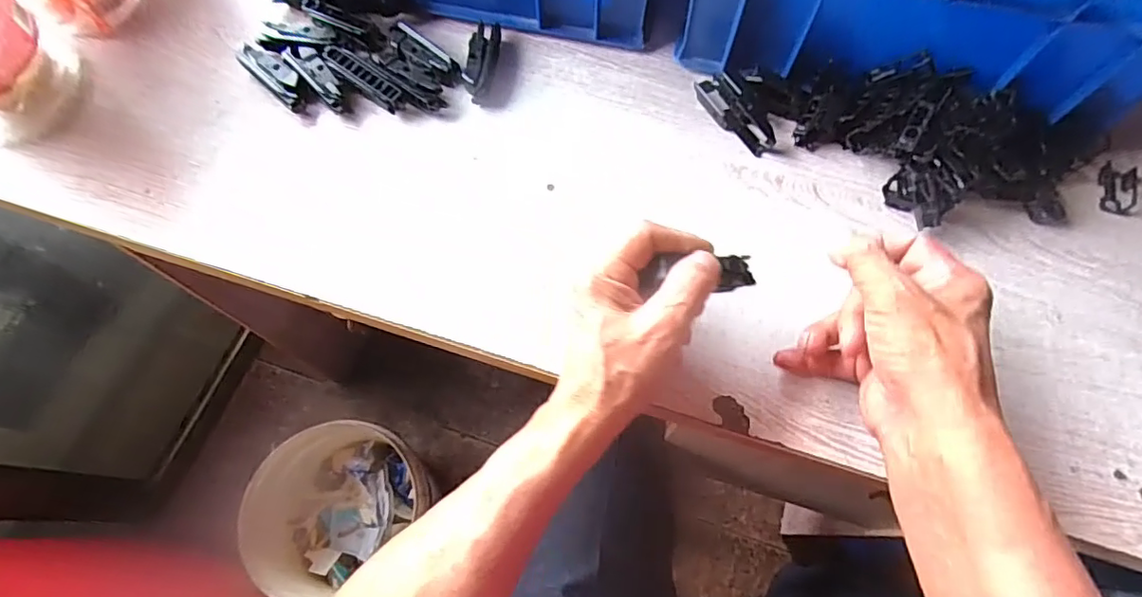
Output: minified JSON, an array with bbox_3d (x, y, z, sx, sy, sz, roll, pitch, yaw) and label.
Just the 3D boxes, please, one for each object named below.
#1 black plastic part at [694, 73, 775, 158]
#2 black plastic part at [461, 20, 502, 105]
[{"bbox_3d":[0.128,-0.147,0.434,0.025,0.018,0.077,-28,71,-10],"label":"black plastic part"},{"bbox_3d":[-0.074,-0.196,0.454,0.021,0.016,0.075,8,69,4],"label":"black plastic part"}]

